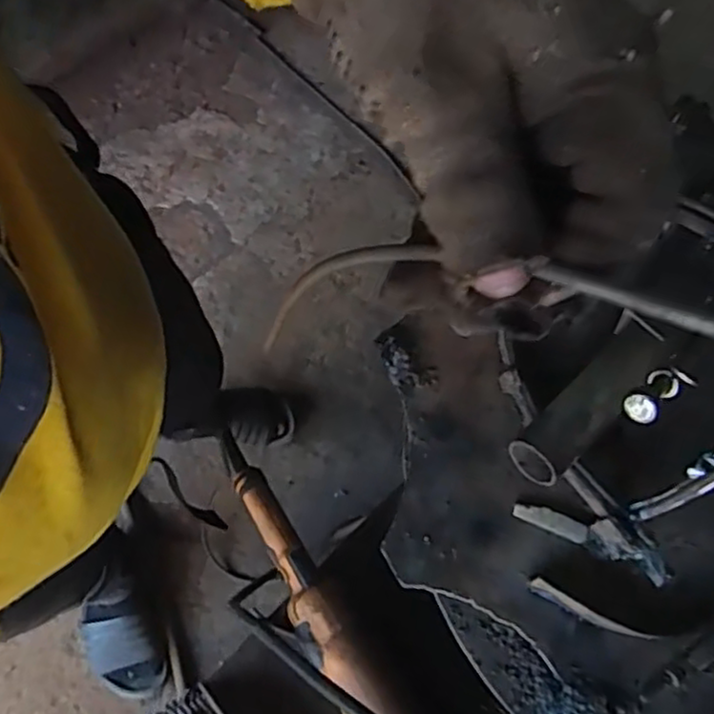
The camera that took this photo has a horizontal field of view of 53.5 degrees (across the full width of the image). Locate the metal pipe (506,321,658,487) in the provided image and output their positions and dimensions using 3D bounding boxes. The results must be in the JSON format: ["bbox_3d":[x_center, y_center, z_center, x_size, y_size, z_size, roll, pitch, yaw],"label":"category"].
[{"bbox_3d":[0.134,0.028,0.414,0.031,0.035,0.101,44,70,10],"label":"metal pipe"}]

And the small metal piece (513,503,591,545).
[{"bbox_3d":[0.117,0.098,0.424,0.047,0.004,0.013,24,77,0],"label":"small metal piece"}]

